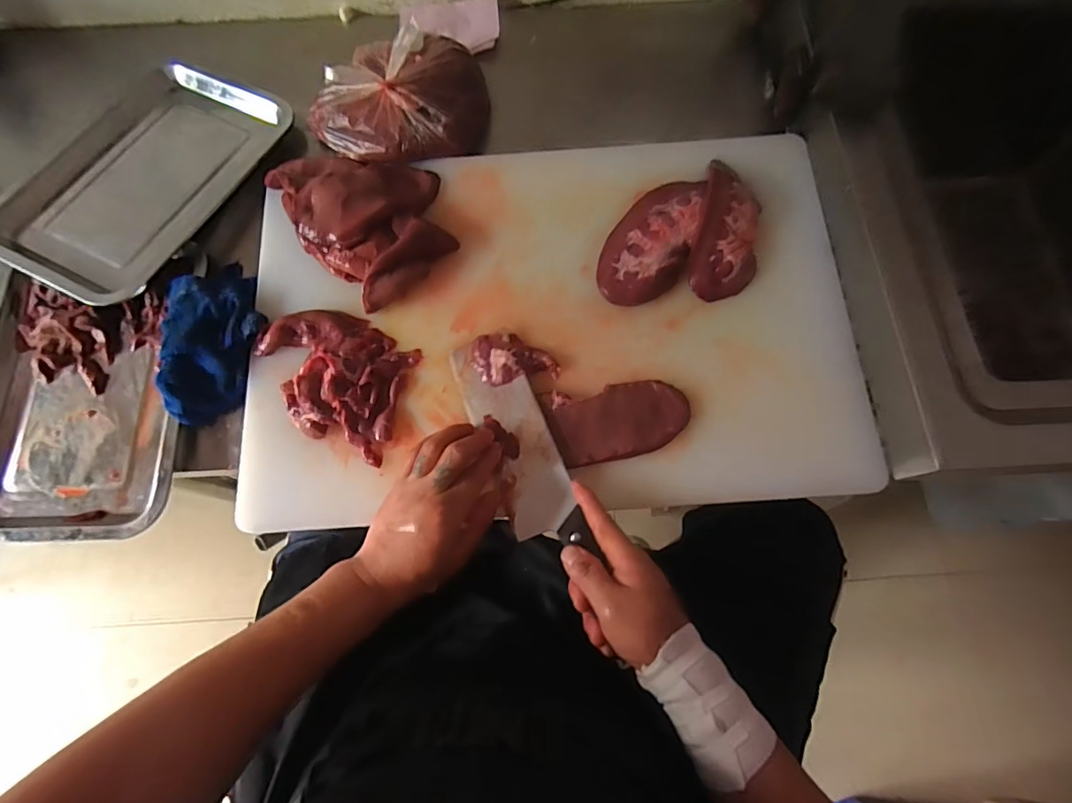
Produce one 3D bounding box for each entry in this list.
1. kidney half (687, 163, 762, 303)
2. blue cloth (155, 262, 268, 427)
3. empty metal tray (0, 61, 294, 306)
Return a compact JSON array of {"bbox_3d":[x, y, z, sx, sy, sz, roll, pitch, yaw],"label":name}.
[{"bbox_3d":[0.196,-0.174,0.518,0.063,0.034,0.143,11,76,4],"label":"kidney half"},{"bbox_3d":[-0.316,-0.069,0.501,0.082,0.036,0.174,-7,76,0],"label":"blue cloth"},{"bbox_3d":[-0.425,-0.250,0.567,0.198,0.058,0.307,29,78,8],"label":"empty metal tray"}]

